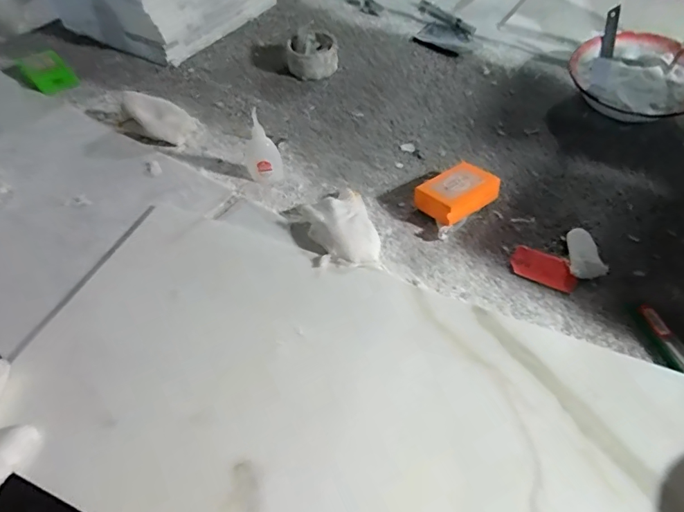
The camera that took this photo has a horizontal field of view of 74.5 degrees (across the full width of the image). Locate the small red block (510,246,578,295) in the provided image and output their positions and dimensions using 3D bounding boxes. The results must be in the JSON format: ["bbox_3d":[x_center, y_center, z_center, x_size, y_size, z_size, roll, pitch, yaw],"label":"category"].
[{"bbox_3d":[0.232,0.013,0.516,0.071,0.005,0.041,21,54,16],"label":"small red block"}]

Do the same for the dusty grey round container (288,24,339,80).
[{"bbox_3d":[-0.051,-0.346,0.766,0.088,0.051,0.084,-3,53,-1],"label":"dusty grey round container"}]

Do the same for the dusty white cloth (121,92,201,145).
[{"bbox_3d":[-0.275,-0.209,0.672,0.106,0.054,0.064,19,55,15],"label":"dusty white cloth"}]

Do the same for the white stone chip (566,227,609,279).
[{"bbox_3d":[0.283,-0.003,0.522,0.037,0.009,0.073,10,52,8],"label":"white stone chip"}]

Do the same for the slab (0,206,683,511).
[{"bbox_3d":[-0.011,0.134,0.401,0.582,0.021,0.299,19,53,15],"label":"slab"}]

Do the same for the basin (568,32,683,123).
[{"bbox_3d":[0.447,-0.263,0.690,0.193,0.059,0.169,31,60,22],"label":"basin"}]

